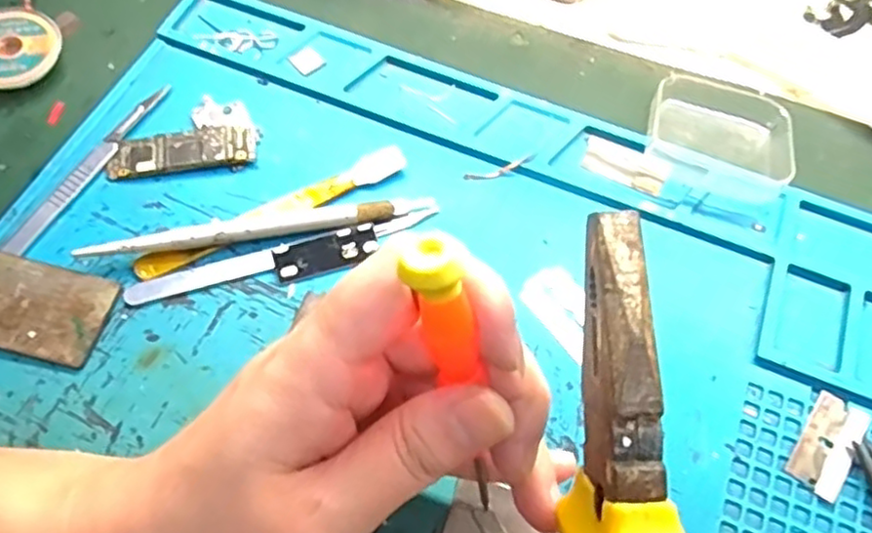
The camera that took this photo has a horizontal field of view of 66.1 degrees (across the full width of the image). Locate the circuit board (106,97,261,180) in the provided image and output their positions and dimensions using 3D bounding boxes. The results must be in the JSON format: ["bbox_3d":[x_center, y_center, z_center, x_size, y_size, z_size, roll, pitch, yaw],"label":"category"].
[{"bbox_3d":[-0.113,-0.058,0.300,0.063,0.007,0.036,-9,65,-7],"label":"circuit board"}]

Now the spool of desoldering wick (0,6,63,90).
[{"bbox_3d":[-0.197,-0.101,0.313,0.038,0.014,0.042,14,64,5],"label":"spool of desoldering wick"}]

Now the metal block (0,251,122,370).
[{"bbox_3d":[-0.158,0.016,0.261,0.059,0.006,0.037,14,64,5],"label":"metal block"}]

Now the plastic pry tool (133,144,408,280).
[{"bbox_3d":[-0.069,-0.024,0.286,0.121,0.006,0.014,-25,67,-14],"label":"plastic pry tool"}]

